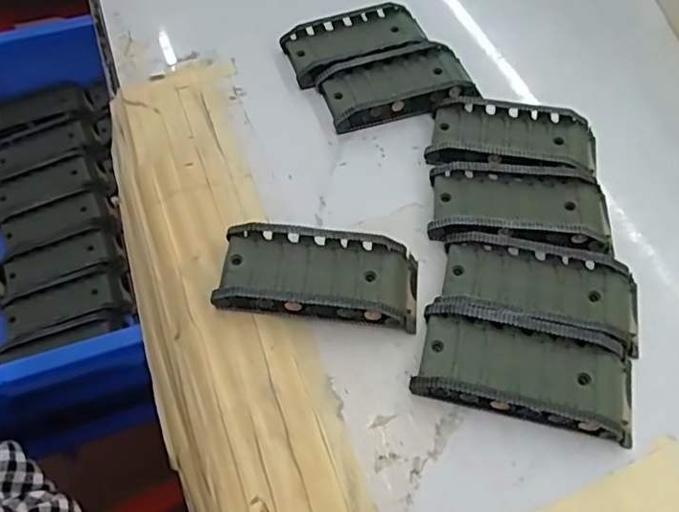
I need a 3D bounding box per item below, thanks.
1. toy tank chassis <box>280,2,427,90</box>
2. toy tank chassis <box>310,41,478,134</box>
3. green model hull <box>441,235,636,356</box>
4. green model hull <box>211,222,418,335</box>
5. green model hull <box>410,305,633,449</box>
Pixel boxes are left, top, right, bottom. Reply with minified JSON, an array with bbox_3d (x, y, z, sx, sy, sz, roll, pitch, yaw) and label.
[{"bbox_3d":[0.012,-0.142,0.398,0.092,0.018,0.045,-18,59,-11],"label":"toy tank chassis"},{"bbox_3d":[0.037,-0.108,0.377,0.095,0.018,0.049,-15,58,-9],"label":"toy tank chassis"},{"bbox_3d":[0.100,0.017,0.296,0.096,0.020,0.047,11,58,8],"label":"green model hull"},{"bbox_3d":[-0.009,0.009,0.296,0.095,0.024,0.045,6,58,4],"label":"green model hull"},{"bbox_3d":[0.086,0.052,0.273,0.095,0.019,0.044,10,58,7],"label":"green model hull"}]

